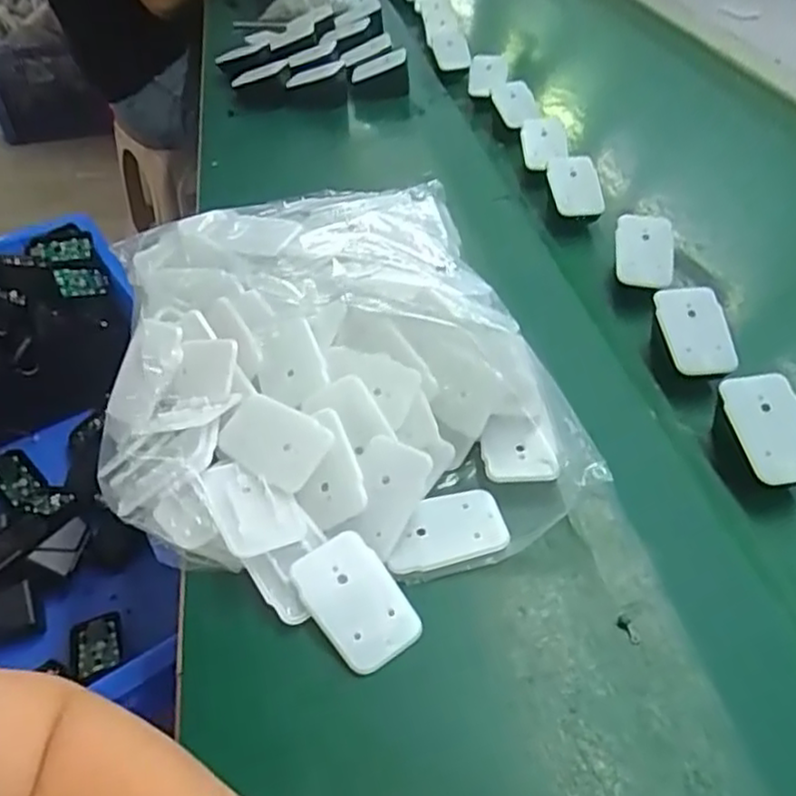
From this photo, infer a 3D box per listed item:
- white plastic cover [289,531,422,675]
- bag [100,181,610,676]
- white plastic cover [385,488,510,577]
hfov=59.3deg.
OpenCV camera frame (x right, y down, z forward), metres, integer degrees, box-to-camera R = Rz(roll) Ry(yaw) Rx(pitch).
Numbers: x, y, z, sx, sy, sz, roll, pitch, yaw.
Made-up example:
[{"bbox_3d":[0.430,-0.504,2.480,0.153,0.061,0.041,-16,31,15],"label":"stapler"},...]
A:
[{"bbox_3d":[-0.022,0.103,0.358,0.044,0.004,0.068,-31,64,-20],"label":"white plastic cover"},{"bbox_3d":[-0.052,-0.020,0.452,0.273,0.081,0.347,-13,46,-12],"label":"bag"},{"bbox_3d":[0.026,0.072,0.387,0.067,0.011,0.041,-11,46,-10],"label":"white plastic cover"}]

